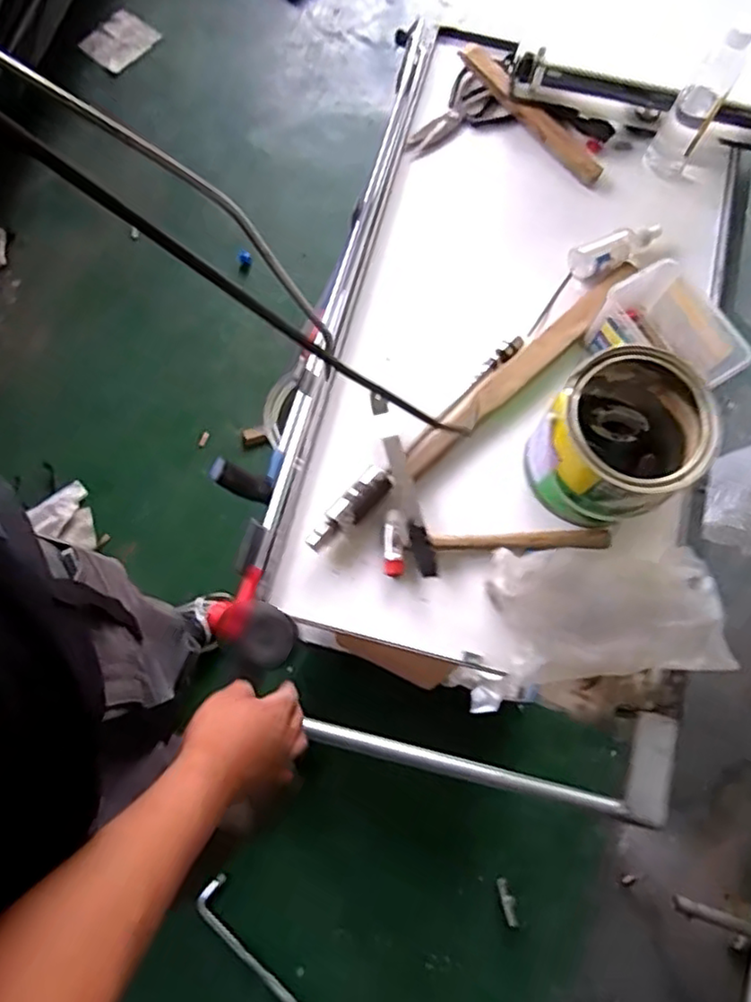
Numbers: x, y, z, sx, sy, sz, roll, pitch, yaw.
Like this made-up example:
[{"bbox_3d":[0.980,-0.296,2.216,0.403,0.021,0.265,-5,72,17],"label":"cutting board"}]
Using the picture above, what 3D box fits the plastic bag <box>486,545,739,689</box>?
[{"bbox_3d":[0.252,0.128,0.701,0.246,0.049,0.158,-2,74,-1],"label":"plastic bag"}]

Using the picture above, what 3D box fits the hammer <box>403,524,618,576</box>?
[{"bbox_3d":[0.154,0.059,0.741,0.227,0.024,0.055,1,74,0],"label":"hammer"}]

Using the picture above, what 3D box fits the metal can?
[{"bbox_3d":[0.264,-0.069,0.714,0.159,0.141,0.171,0,74,0],"label":"metal can"}]

